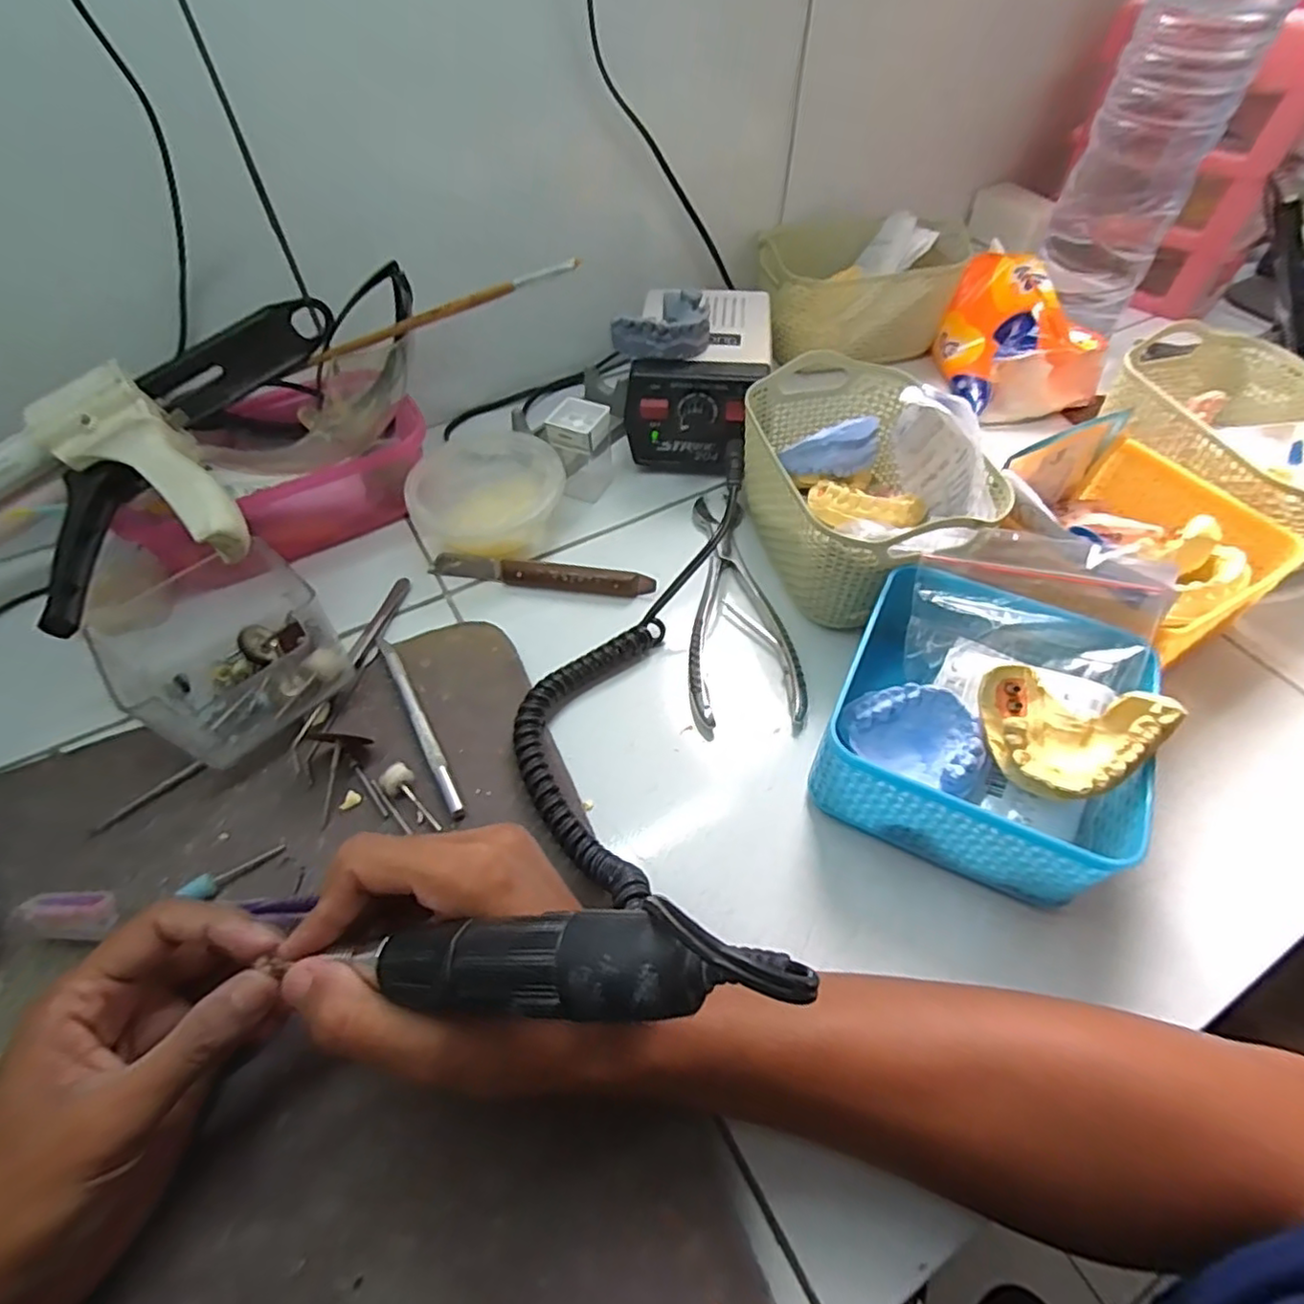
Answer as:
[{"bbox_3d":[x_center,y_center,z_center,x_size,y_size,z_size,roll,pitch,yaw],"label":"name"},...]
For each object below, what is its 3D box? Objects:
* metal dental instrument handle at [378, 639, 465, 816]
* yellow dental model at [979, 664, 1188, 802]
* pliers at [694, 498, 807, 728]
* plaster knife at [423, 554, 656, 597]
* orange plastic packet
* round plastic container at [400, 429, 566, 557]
[{"bbox_3d":[-0.129,0.038,0.358,0.007,0.008,0.131,-26,57,-17],"label":"metal dental instrument handle"},{"bbox_3d":[0.182,0.036,0.288,0.069,0.026,0.058,25,86,33],"label":"yellow dental model"},{"bbox_3d":[0.054,-0.036,0.413,0.054,0.012,0.187,-4,53,-2],"label":"pliers"},{"bbox_3d":[-0.075,-0.052,0.430,0.151,0.017,0.016,8,53,7],"label":"plaster knife"},{"bbox_3d":[0.306,-0.275,0.549,0.097,0.074,0.156,-4,53,-2],"label":"orange plastic packet"},{"bbox_3d":[-0.115,-0.113,0.455,0.101,0.041,0.121,-14,54,-9],"label":"round plastic container"}]

